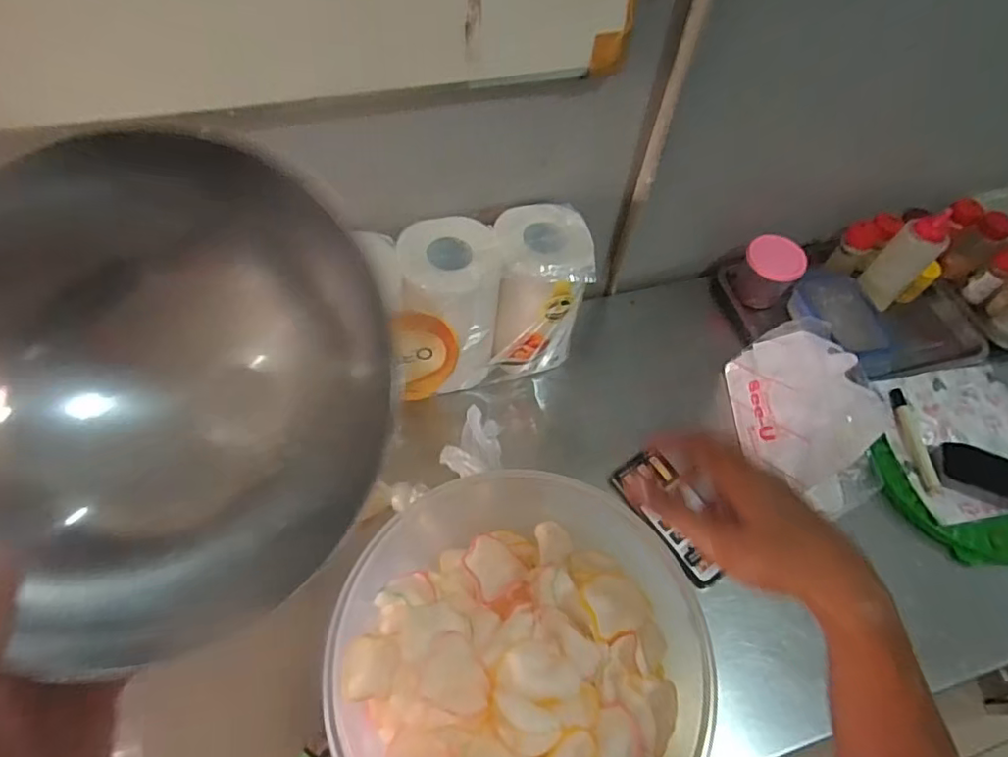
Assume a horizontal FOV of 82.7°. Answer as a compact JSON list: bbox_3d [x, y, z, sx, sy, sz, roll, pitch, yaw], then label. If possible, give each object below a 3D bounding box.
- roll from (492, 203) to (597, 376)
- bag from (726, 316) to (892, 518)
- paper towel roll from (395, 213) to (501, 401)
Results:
[{"bbox_3d":[0.038,-0.097,0.708,0.100,0.209,0.107,2,58,-3],"label":"roll"},{"bbox_3d":[0.348,0.045,0.673,0.072,0.159,0.238,2,58,-3],"label":"bag"},{"bbox_3d":[-0.067,-0.073,0.681,0.117,0.187,0.127,-2,58,-6],"label":"paper towel roll"}]

